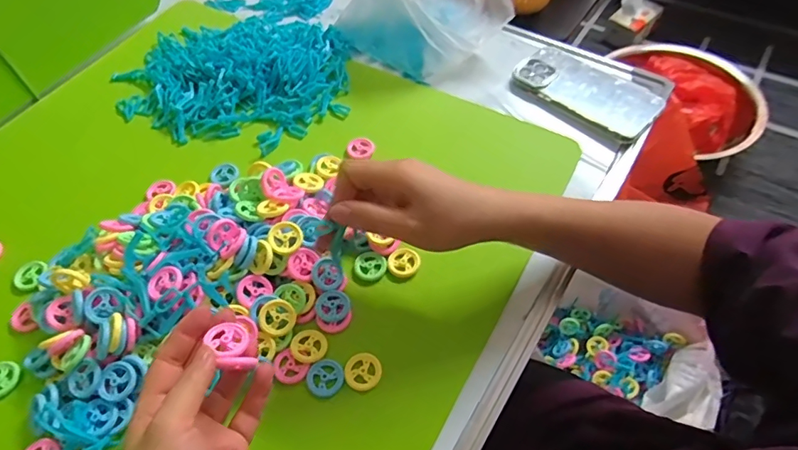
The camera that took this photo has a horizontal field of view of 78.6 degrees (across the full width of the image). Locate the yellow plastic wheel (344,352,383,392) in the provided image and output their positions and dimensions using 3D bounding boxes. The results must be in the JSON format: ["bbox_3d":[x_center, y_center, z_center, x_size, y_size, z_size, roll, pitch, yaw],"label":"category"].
[{"bbox_3d":[-0.030,0.120,0.400,0.029,0.004,0.030,-2,54,3],"label":"yellow plastic wheel"}]

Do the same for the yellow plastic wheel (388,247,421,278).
[{"bbox_3d":[0.005,0.035,0.454,0.029,0.009,0.029,-2,54,3],"label":"yellow plastic wheel"}]

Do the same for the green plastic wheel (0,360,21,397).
[{"bbox_3d":[-0.332,0.128,0.405,0.028,0.005,0.028,-2,54,3],"label":"green plastic wheel"}]

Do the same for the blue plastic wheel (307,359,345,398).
[{"bbox_3d":[-0.060,0.124,0.396,0.030,0.004,0.030,-2,54,3],"label":"blue plastic wheel"}]

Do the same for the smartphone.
[{"bbox_3d":[0.224,-0.164,0.578,0.165,0.018,0.088,35,64,25],"label":"smartphone"}]

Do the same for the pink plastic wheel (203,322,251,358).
[{"bbox_3d":[-0.117,0.079,0.337,0.027,0.006,0.027,7,42,-6],"label":"pink plastic wheel"}]

